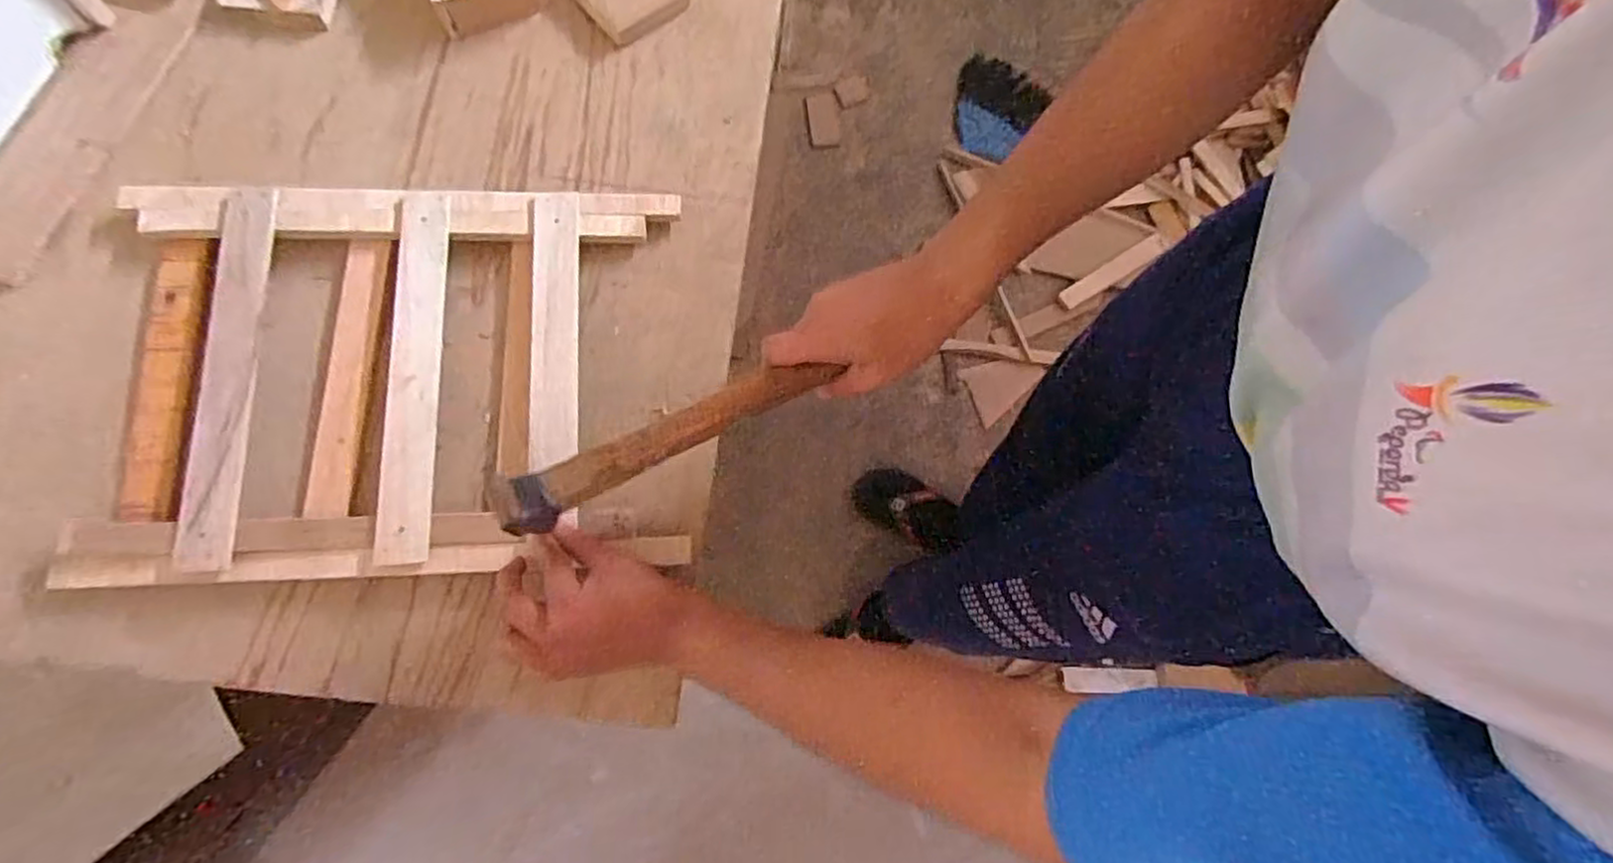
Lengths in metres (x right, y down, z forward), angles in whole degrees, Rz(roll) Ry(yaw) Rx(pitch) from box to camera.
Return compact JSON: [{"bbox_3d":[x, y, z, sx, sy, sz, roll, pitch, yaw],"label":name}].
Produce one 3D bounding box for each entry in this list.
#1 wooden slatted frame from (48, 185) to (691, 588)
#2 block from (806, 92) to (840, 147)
[{"bbox_3d":[-0.310,-0.045,0.547,0.405,0.063,0.307,-2,74,0],"label":"wooden slatted frame"},{"bbox_3d":[0.038,-0.670,1.519,0.069,0.017,0.133,-5,74,-1],"label":"block"}]

